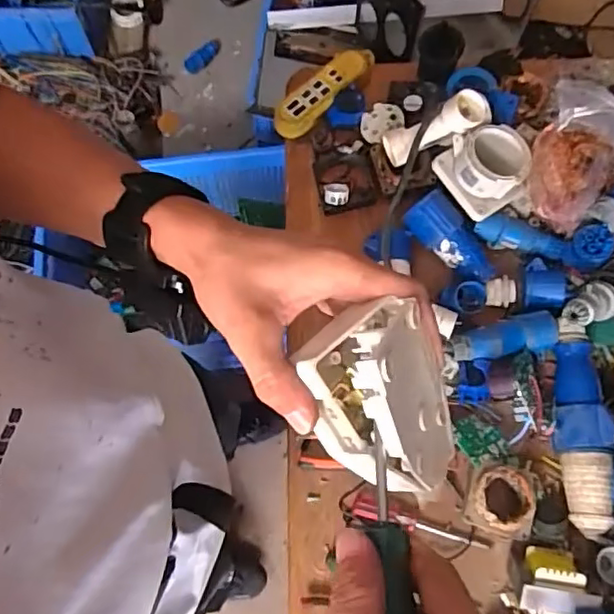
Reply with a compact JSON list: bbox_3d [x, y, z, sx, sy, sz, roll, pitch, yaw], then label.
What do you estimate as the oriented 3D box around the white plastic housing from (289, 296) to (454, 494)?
[{"bbox_3d":[0.038,0.046,0.298,0.046,0.076,0.093,-6,110,31],"label":"white plastic housing"}]

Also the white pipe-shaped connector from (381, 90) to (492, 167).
[{"bbox_3d":[0.178,-0.242,0.825,0.148,0.046,0.047,-23,73,16],"label":"white pipe-shaped connector"}]

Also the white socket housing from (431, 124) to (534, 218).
[{"bbox_3d":[0.242,-0.190,0.820,0.106,0.078,0.107,-38,76,-10],"label":"white socket housing"}]

